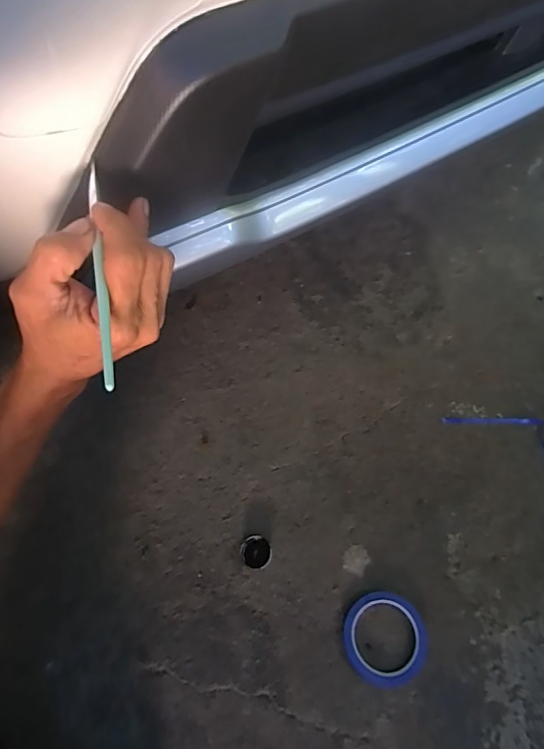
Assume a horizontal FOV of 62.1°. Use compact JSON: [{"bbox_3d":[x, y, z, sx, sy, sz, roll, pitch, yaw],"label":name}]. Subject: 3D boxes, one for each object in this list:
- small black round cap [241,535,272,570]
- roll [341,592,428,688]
[{"bbox_3d":[-0.021,0.238,0.604,0.039,0.015,0.041,0,64,-1],"label":"small black round cap"},{"bbox_3d":[0.142,0.329,0.565,0.104,0.016,0.099,0,64,-1],"label":"roll"}]

